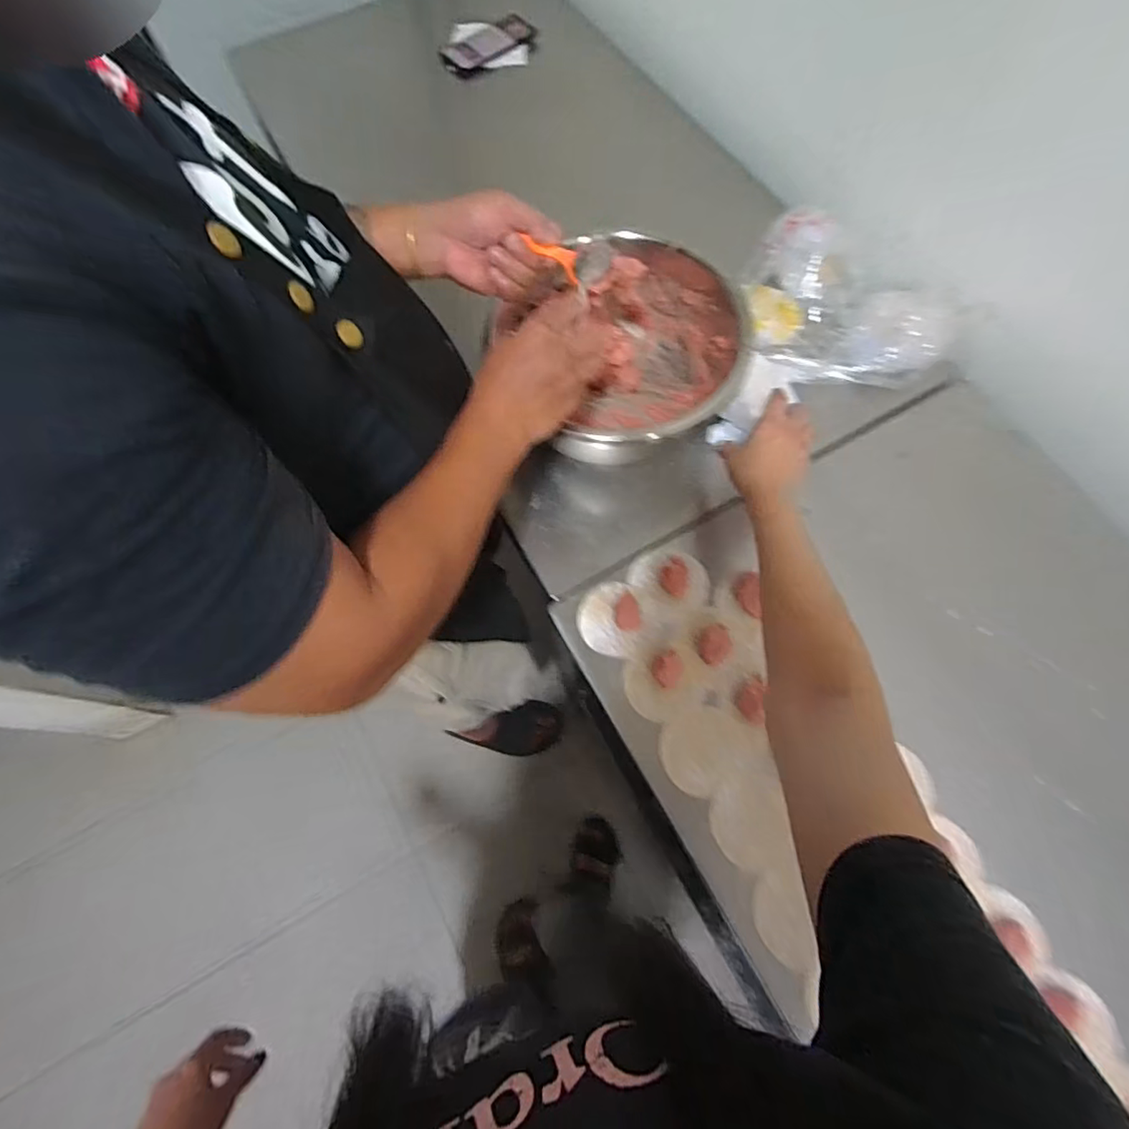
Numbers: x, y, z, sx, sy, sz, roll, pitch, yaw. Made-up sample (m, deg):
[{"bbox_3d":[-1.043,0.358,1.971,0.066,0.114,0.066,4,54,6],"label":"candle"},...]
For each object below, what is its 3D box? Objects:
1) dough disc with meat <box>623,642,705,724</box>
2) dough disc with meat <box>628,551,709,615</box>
[{"bbox_3d":[0.102,0.115,0.575,0.076,0.021,0.074,0,69,1],"label":"dough disc with meat"},{"bbox_3d":[0.118,0.017,0.615,0.080,0.010,0.078,0,69,1],"label":"dough disc with meat"}]

